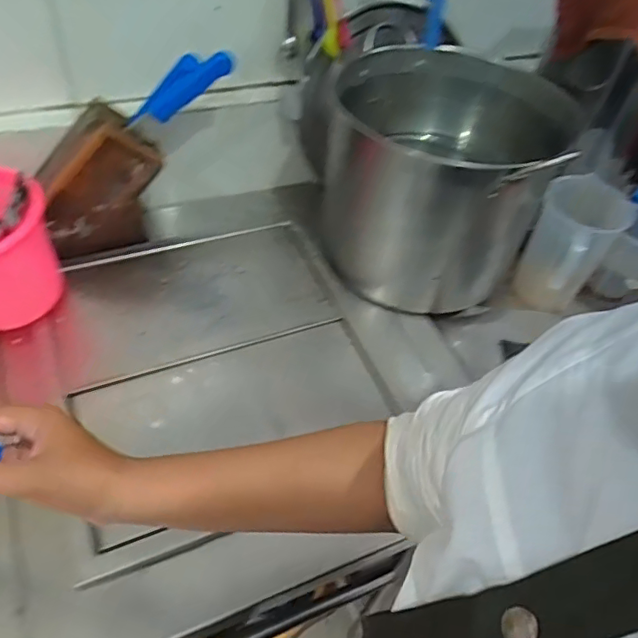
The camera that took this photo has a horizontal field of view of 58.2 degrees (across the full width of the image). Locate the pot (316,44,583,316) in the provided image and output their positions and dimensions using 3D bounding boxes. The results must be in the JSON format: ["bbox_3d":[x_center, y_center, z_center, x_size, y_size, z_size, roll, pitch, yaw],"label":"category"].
[{"bbox_3d":[0.164,-0.209,0.810,0.292,0.252,0.316,4,50,-5],"label":"pot"}]

